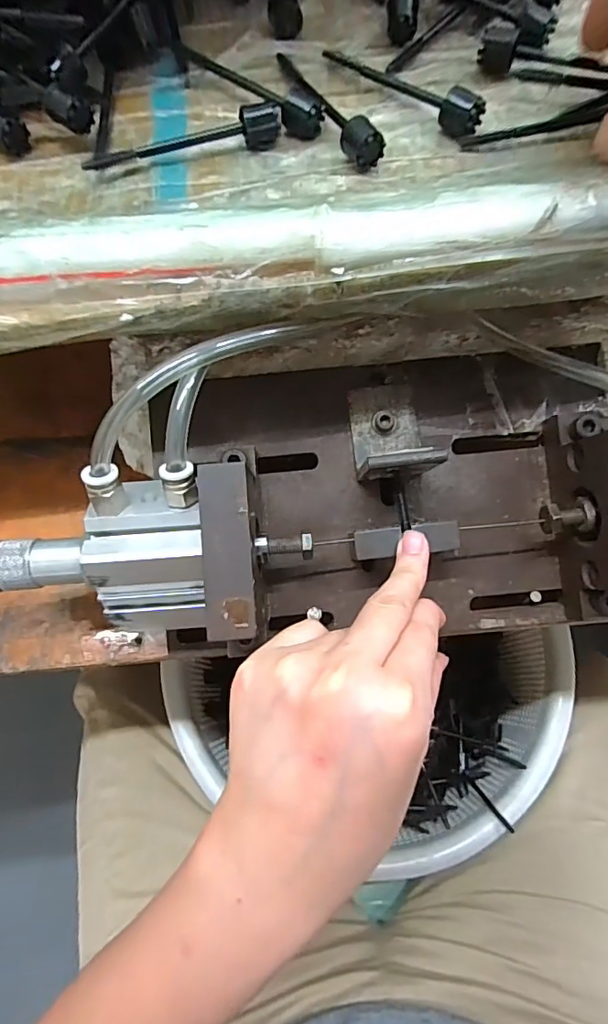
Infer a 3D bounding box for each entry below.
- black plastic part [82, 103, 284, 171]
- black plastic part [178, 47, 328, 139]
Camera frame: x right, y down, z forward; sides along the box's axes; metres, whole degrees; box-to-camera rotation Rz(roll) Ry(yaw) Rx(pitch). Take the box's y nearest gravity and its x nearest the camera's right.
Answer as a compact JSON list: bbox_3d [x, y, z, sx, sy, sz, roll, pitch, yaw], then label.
[{"bbox_3d":[-0.055,-0.170,0.230,0.087,0.016,0.018,-12,69,-4],"label":"black plastic part"},{"bbox_3d":[-0.025,-0.201,0.243,0.082,0.015,0.013,41,75,15],"label":"black plastic part"}]

